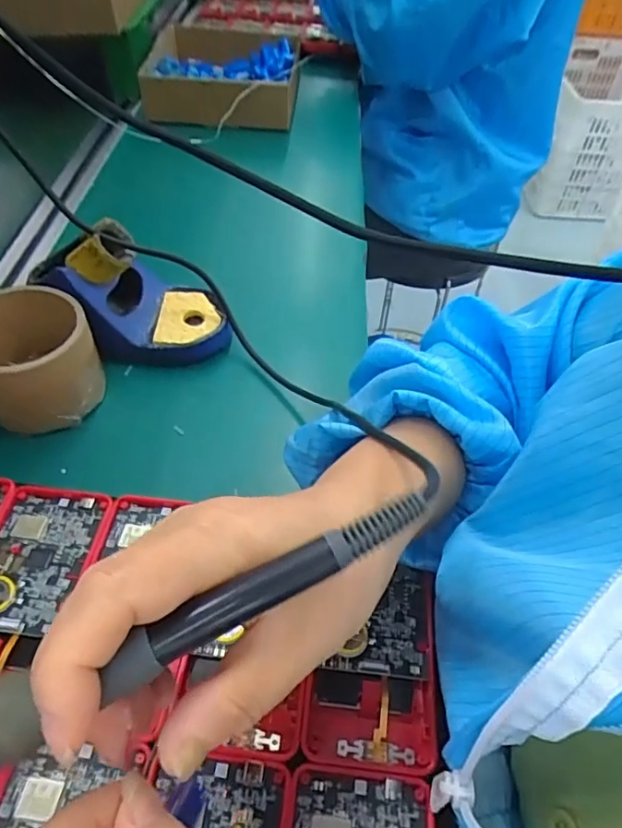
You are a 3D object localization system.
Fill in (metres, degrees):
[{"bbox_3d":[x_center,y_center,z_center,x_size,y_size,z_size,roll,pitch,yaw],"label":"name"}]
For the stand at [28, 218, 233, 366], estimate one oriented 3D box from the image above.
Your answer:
[{"bbox_3d":[-0.130,-0.096,0.414,0.130,0.080,0.082,-3,50,-6],"label":"stand"}]

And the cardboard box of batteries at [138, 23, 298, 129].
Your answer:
[{"bbox_3d":[-0.119,-0.483,0.770,0.191,0.061,0.297,3,47,-2],"label":"cardboard box of batteries"}]

